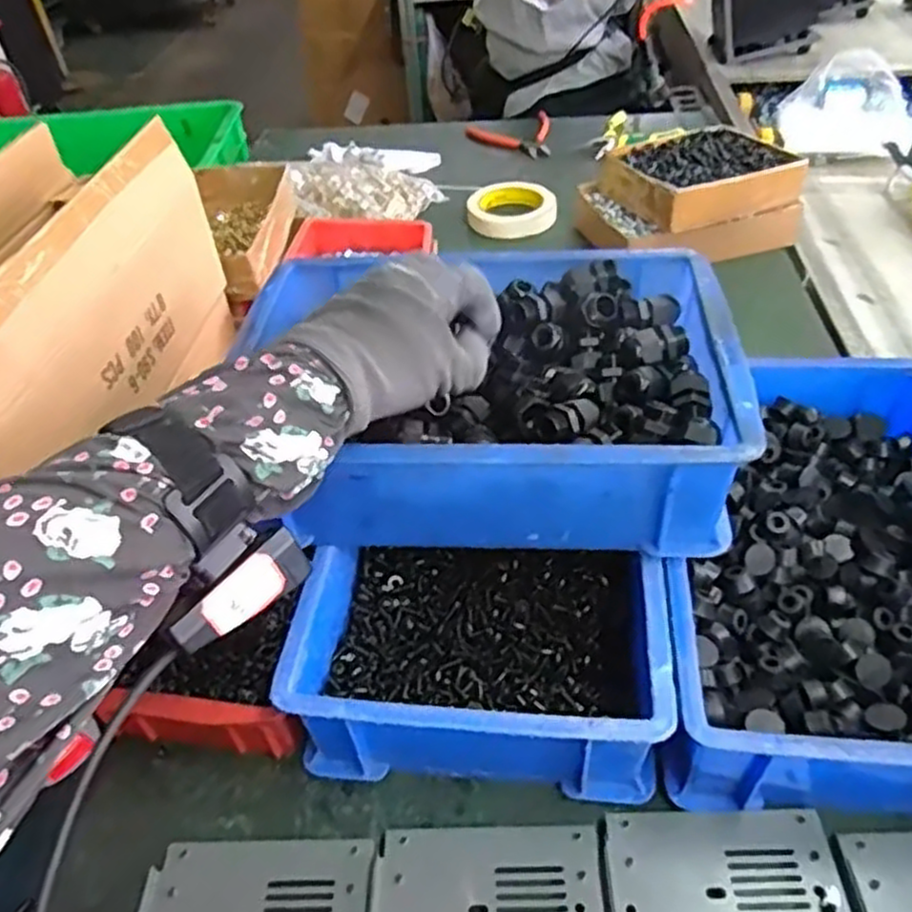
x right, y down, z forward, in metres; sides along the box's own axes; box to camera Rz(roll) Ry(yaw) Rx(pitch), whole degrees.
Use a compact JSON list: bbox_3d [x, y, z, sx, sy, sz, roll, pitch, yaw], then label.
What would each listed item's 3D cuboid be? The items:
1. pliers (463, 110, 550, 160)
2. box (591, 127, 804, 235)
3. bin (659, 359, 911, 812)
[{"bbox_3d":[0.080,-0.457,1.087,0.122,0.024,0.133,-5,45,-1],"label":"pliers"},{"bbox_3d":[0.255,-0.302,0.811,0.186,0.051,0.146,-21,46,-16],"label":"box"},{"bbox_3d":[0.224,0.055,0.469,0.198,0.079,0.308,2,44,7],"label":"bin"}]

